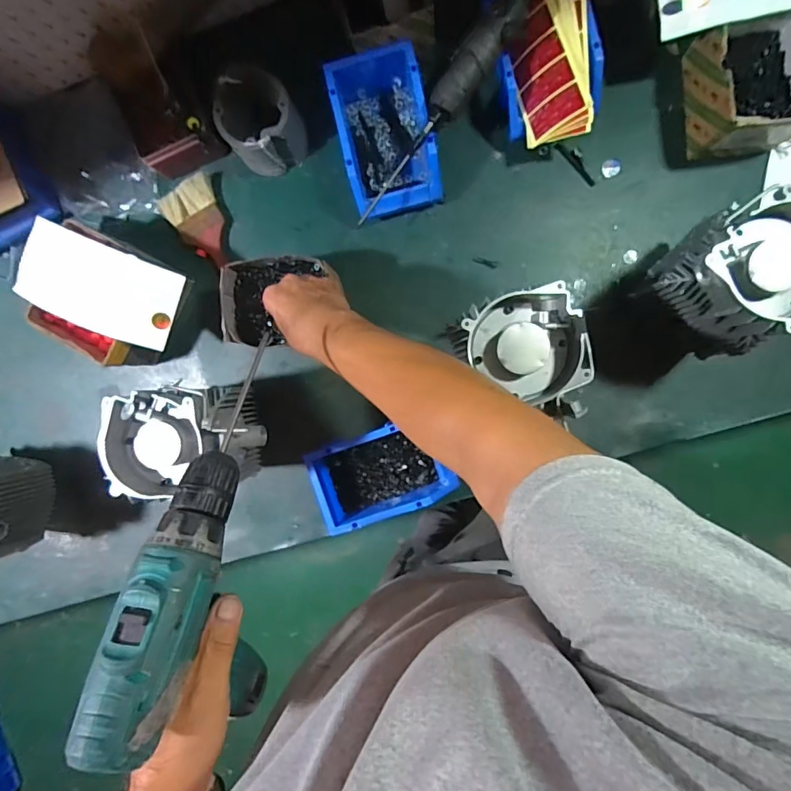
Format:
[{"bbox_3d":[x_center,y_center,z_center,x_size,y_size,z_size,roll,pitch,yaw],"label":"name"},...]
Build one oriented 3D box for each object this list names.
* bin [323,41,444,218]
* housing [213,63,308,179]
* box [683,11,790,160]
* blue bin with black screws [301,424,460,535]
[{"bbox_3d":[-0.012,-0.349,0.614,0.118,0.079,0.202,-13,91,6],"label":"bin"},{"bbox_3d":[-0.180,-0.364,0.619,0.098,0.084,0.098,0,93,6],"label":"housing"},{"bbox_3d":[0.442,-0.382,0.560,0.142,0.095,0.149,-9,92,6],"label":"box"},{"bbox_3d":[-0.021,0.103,0.630,0.172,0.070,0.116,-21,90,6],"label":"blue bin with black screws"}]

